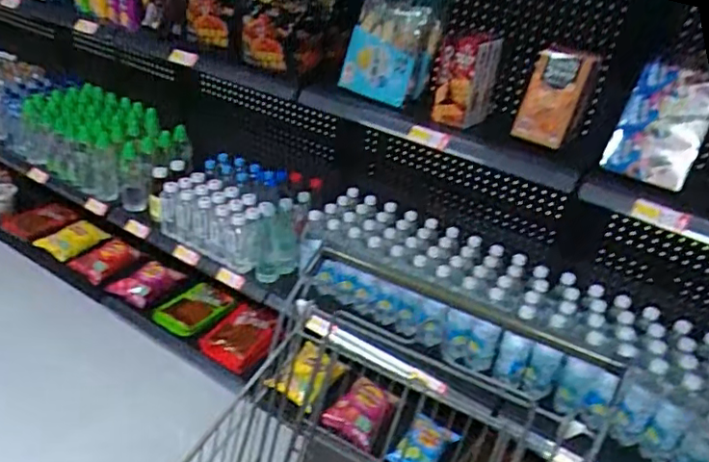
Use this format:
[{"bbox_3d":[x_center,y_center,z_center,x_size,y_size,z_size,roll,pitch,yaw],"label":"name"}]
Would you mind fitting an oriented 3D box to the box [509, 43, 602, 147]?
[{"bbox_3d":[0.410,-0.273,1.206,0.119,0.194,0.043,22,4,21],"label":"box"}]

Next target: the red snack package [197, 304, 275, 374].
[{"bbox_3d":[-0.336,0.317,1.738,0.199,0.031,0.162,-44,73,-9],"label":"red snack package"}]

